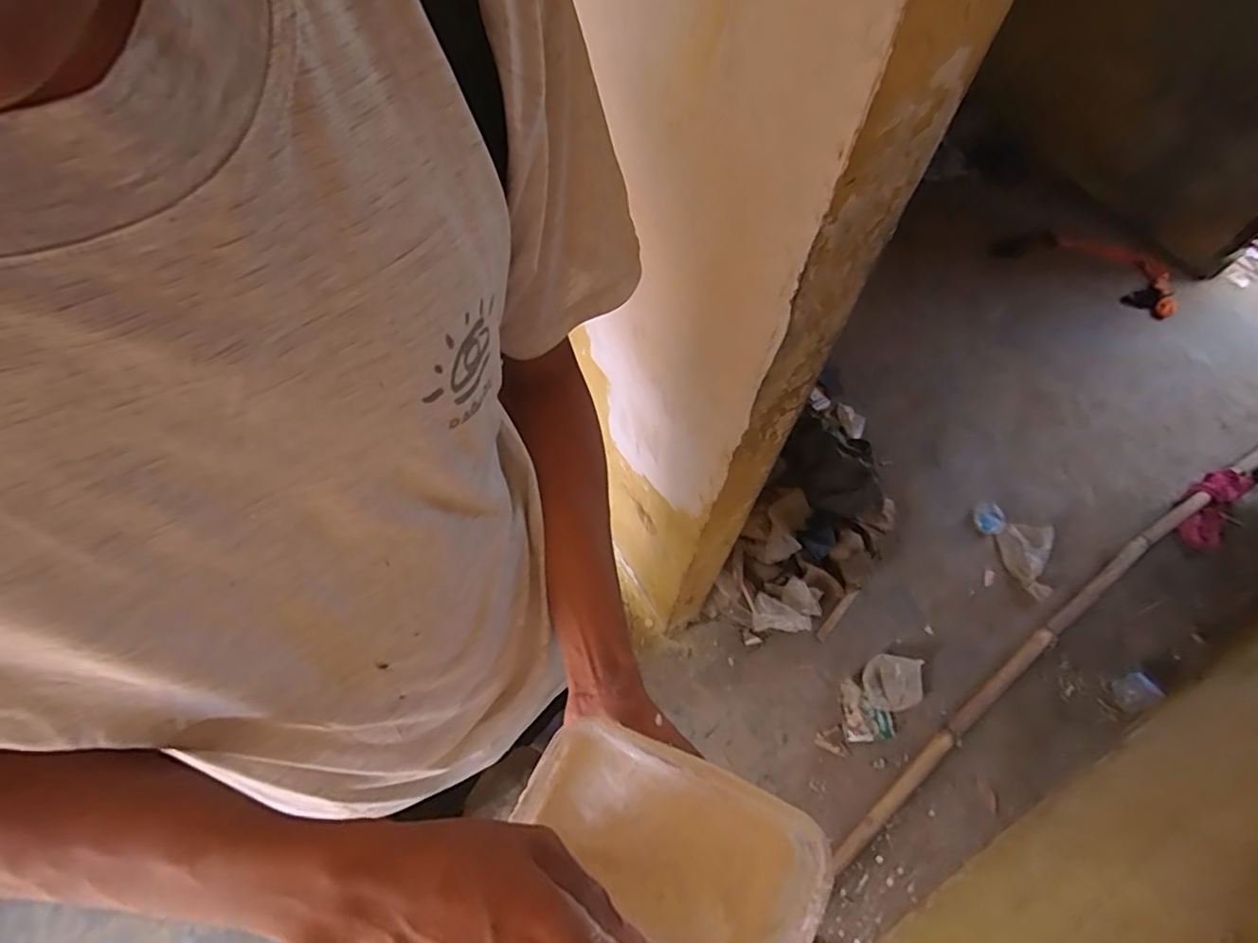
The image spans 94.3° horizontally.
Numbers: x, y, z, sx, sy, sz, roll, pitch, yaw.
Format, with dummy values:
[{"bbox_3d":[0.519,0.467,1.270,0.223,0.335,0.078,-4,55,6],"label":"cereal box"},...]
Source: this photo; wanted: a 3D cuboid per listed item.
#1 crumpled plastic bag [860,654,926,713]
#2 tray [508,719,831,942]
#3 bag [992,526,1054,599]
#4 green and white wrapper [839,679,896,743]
[{"bbox_3d":[0.637,0.511,1.408,0.130,0.030,0.124,9,62,3],"label":"crumpled plastic bag"},{"bbox_3d":[0.018,0.230,0.348,0.174,0.055,0.114,24,62,13],"label":"tray"},{"bbox_3d":[1.069,0.238,1.577,0.131,0.044,0.214,15,62,6],"label":"bag"},{"bbox_3d":[0.563,0.570,1.384,0.110,0.019,0.135,3,59,1],"label":"green and white wrapper"}]

